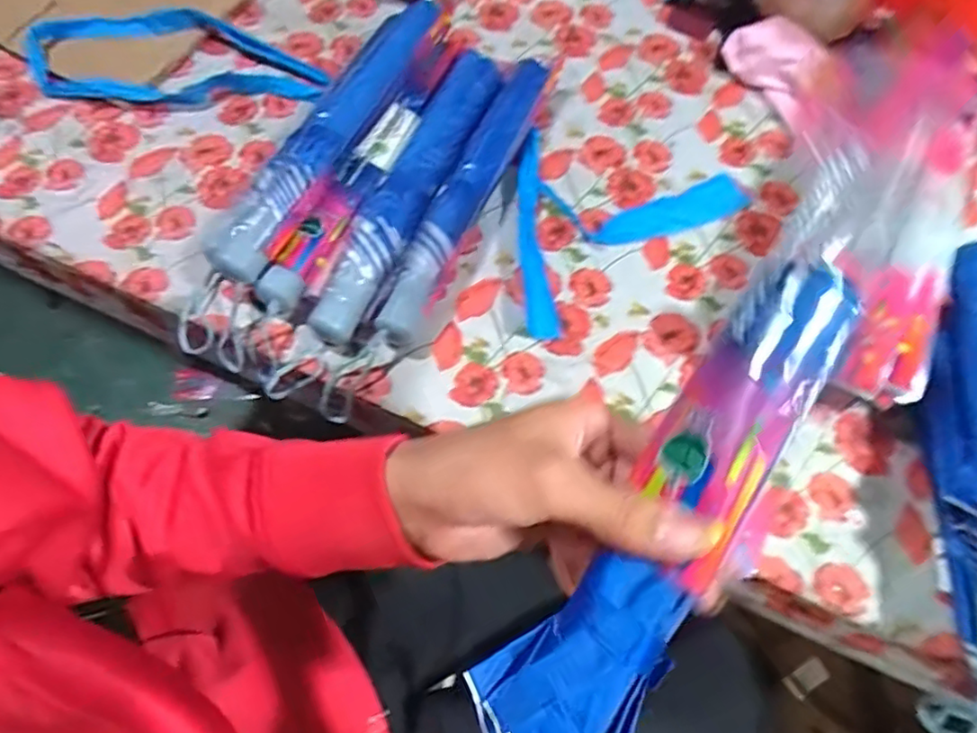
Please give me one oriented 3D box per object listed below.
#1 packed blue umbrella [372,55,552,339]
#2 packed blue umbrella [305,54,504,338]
[{"bbox_3d":[-0.018,-0.166,0.584,0.049,0.036,0.339,22,69,10],"label":"packed blue umbrella"},{"bbox_3d":[-0.070,-0.165,0.574,0.047,0.042,0.330,23,69,10],"label":"packed blue umbrella"}]

